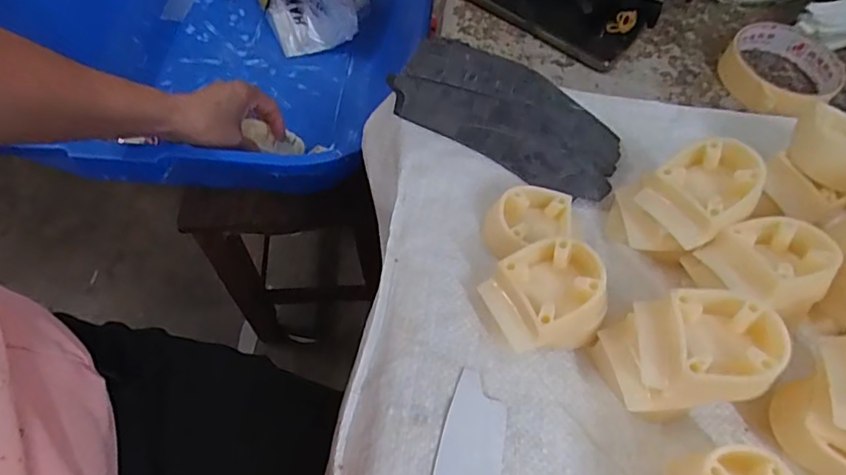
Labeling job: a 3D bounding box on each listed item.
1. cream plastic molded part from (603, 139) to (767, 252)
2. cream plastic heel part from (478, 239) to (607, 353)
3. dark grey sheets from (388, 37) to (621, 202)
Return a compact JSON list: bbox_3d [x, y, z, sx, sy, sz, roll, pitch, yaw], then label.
[{"bbox_3d":[0.152,-0.021,0.318,0.061,0.064,0.058,2,58,-2],"label":"cream plastic molded part"},{"bbox_3d":[0.064,0.033,0.287,0.055,0.045,0.051,-13,60,-12],"label":"cream plastic heel part"},{"bbox_3d":[0.060,-0.086,0.374,0.161,0.023,0.091,36,63,17],"label":"dark grey sheets"}]

